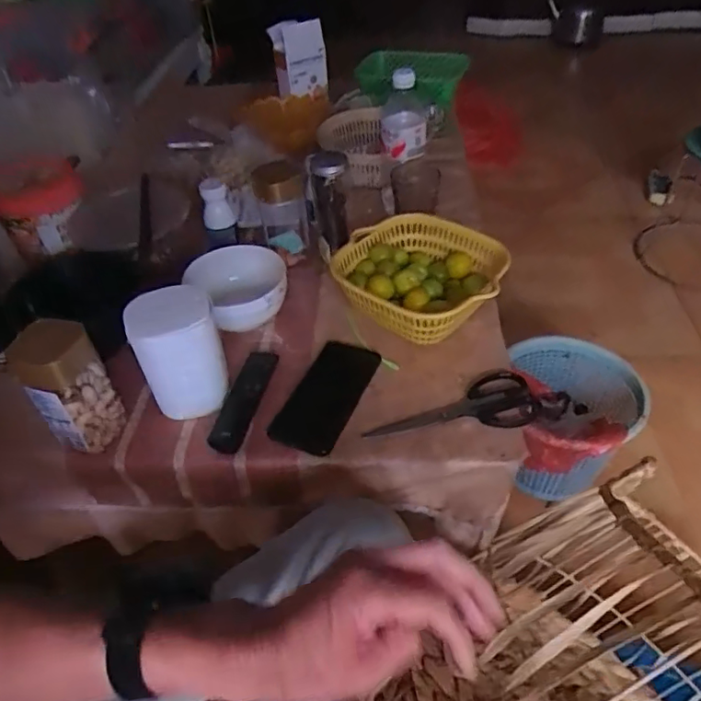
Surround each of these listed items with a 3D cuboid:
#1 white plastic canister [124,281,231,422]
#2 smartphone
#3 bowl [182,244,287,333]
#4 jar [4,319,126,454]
[{"bbox_3d":[-0.187,0.005,0.631,0.089,0.120,0.096,-16,45,-12],"label":"white plastic canister"},{"bbox_3d":[-0.027,0.053,0.663,0.079,0.016,0.161,14,47,19],"label":"smartphone"},{"bbox_3d":[-0.151,-0.086,0.767,0.129,0.056,0.124,-13,44,-8],"label":"bowl"},{"bbox_3d":[-0.290,0.039,0.589,0.074,0.138,0.061,-32,50,-25],"label":"jar"}]

